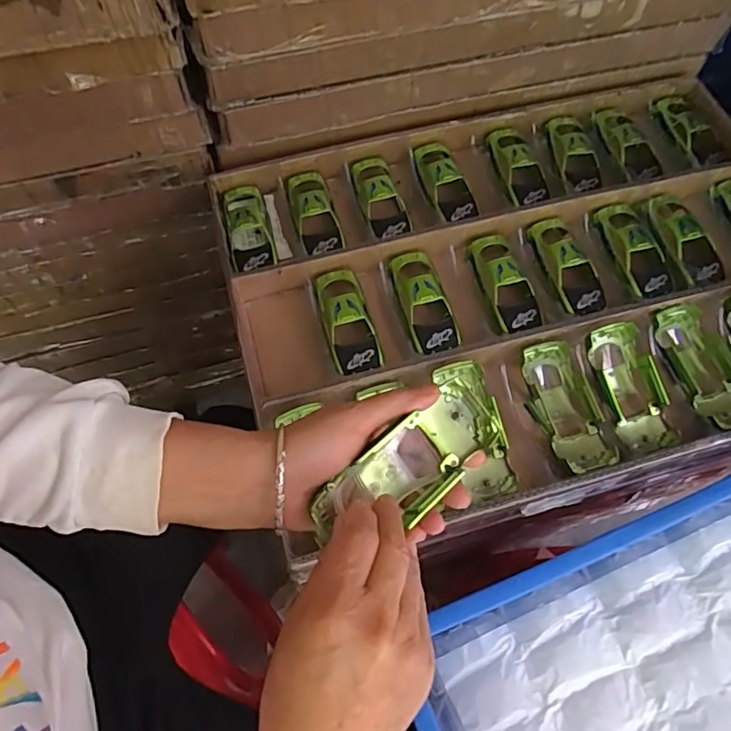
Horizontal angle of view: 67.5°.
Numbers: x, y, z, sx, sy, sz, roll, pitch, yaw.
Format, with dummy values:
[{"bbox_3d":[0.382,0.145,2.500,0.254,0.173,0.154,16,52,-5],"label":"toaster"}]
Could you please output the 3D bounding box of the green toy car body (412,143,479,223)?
[{"bbox_3d":[0.096,-0.219,0.656,0.048,0.026,0.130,-12,66,-5],"label":"green toy car body"}]

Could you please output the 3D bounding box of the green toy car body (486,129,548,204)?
[{"bbox_3d":[0.188,-0.240,0.663,0.051,0.022,0.128,-7,65,-3],"label":"green toy car body"}]

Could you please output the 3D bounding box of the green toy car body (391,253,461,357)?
[{"bbox_3d":[0.063,-0.071,0.586,0.048,0.020,0.121,-13,66,-6],"label":"green toy car body"}]

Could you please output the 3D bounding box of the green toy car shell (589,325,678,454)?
[{"bbox_3d":[0.264,0.022,0.545,0.054,0.037,0.121,-13,66,-6],"label":"green toy car shell"}]

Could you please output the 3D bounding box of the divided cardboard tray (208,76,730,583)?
[{"bbox_3d":[0.190,-0.085,0.626,0.659,0.091,0.465,-15,66,-7],"label":"divided cardboard tray"}]

